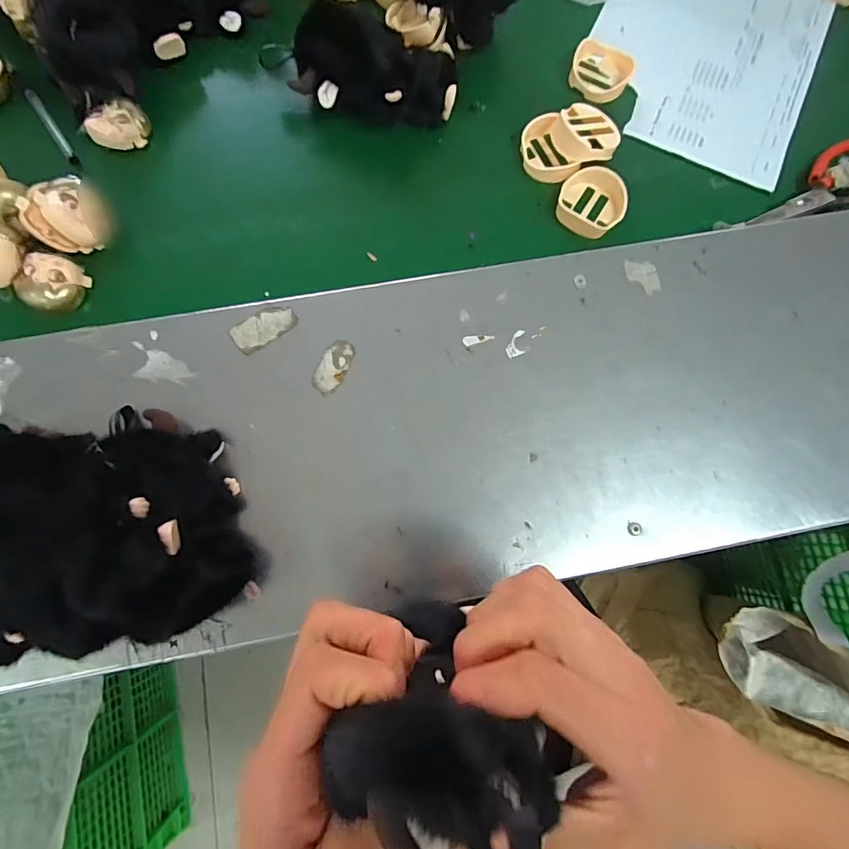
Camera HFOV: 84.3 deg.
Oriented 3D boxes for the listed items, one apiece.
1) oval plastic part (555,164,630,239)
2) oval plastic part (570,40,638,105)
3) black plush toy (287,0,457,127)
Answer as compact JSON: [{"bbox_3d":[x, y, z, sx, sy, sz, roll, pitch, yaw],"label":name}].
[{"bbox_3d":[0.146,-0.194,0.405,0.057,0.021,0.058,25,78,4],"label":"oval plastic part"},{"bbox_3d":[0.163,-0.333,0.441,0.059,0.015,0.050,37,79,6],"label":"oval plastic part"},{"bbox_3d":[-0.043,-0.296,0.399,0.137,0.075,0.067,4,77,-1],"label":"black plush toy"}]

